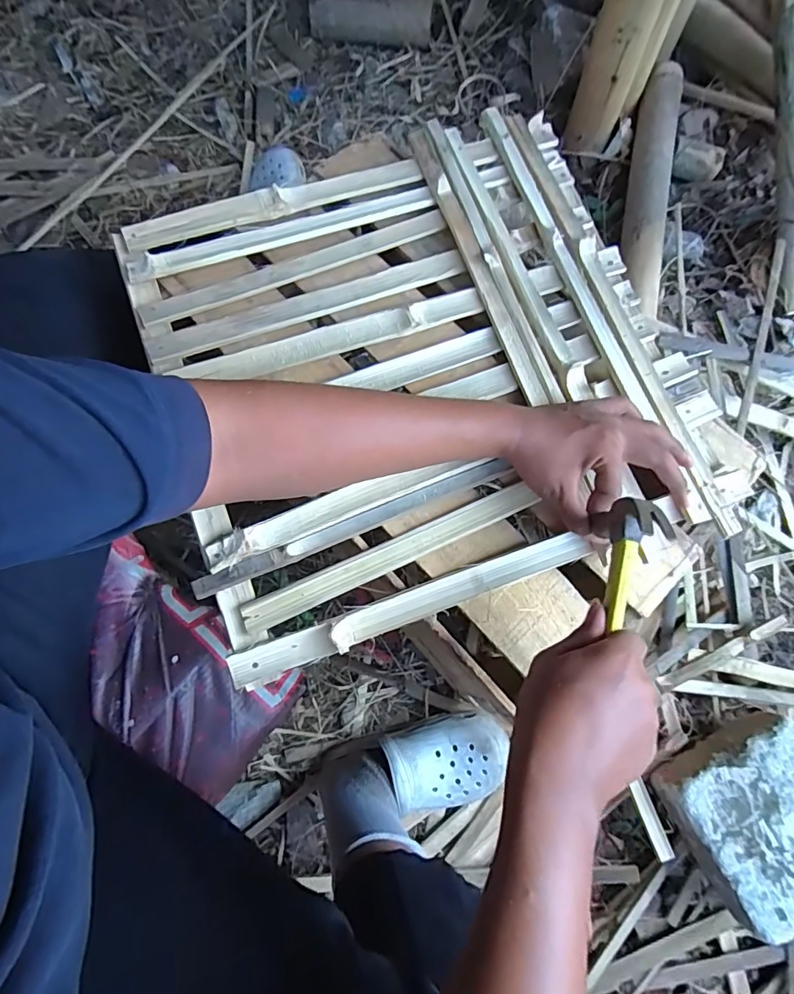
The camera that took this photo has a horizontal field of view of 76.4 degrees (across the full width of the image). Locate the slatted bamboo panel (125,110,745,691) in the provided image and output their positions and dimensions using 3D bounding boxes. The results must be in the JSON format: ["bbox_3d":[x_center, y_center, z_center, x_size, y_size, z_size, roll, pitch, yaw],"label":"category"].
[{"bbox_3d":[0.019,-0.142,0.511,0.499,0.028,0.488,-19,76,-5],"label":"slatted bamboo panel"}]

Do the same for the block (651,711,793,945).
[{"bbox_3d":[0.480,0.432,0.682,0.205,0.120,0.200,-25,74,-9],"label":"block"}]

